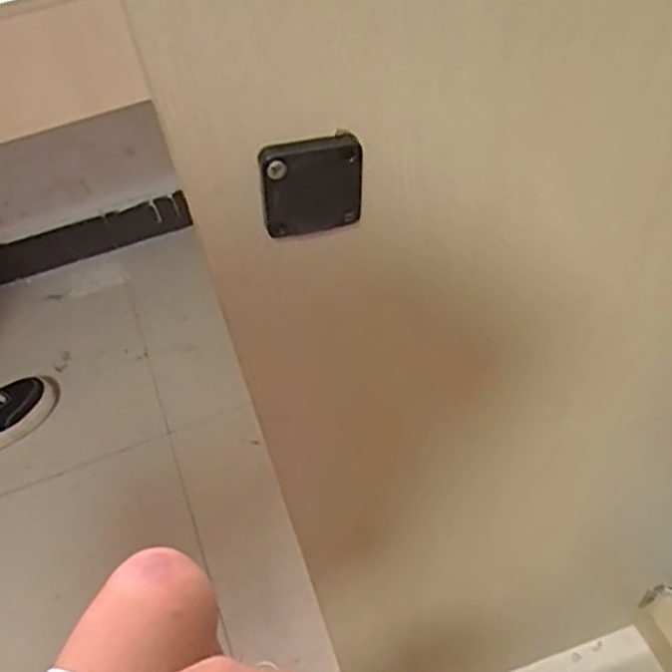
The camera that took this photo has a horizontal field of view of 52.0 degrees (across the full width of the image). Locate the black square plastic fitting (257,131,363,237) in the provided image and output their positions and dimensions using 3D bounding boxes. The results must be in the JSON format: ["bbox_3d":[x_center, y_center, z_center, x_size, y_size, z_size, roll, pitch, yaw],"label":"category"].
[{"bbox_3d":[-0.008,-0.053,0.246,0.036,0.037,0.007,-17,49,-8],"label":"black square plastic fitting"}]

